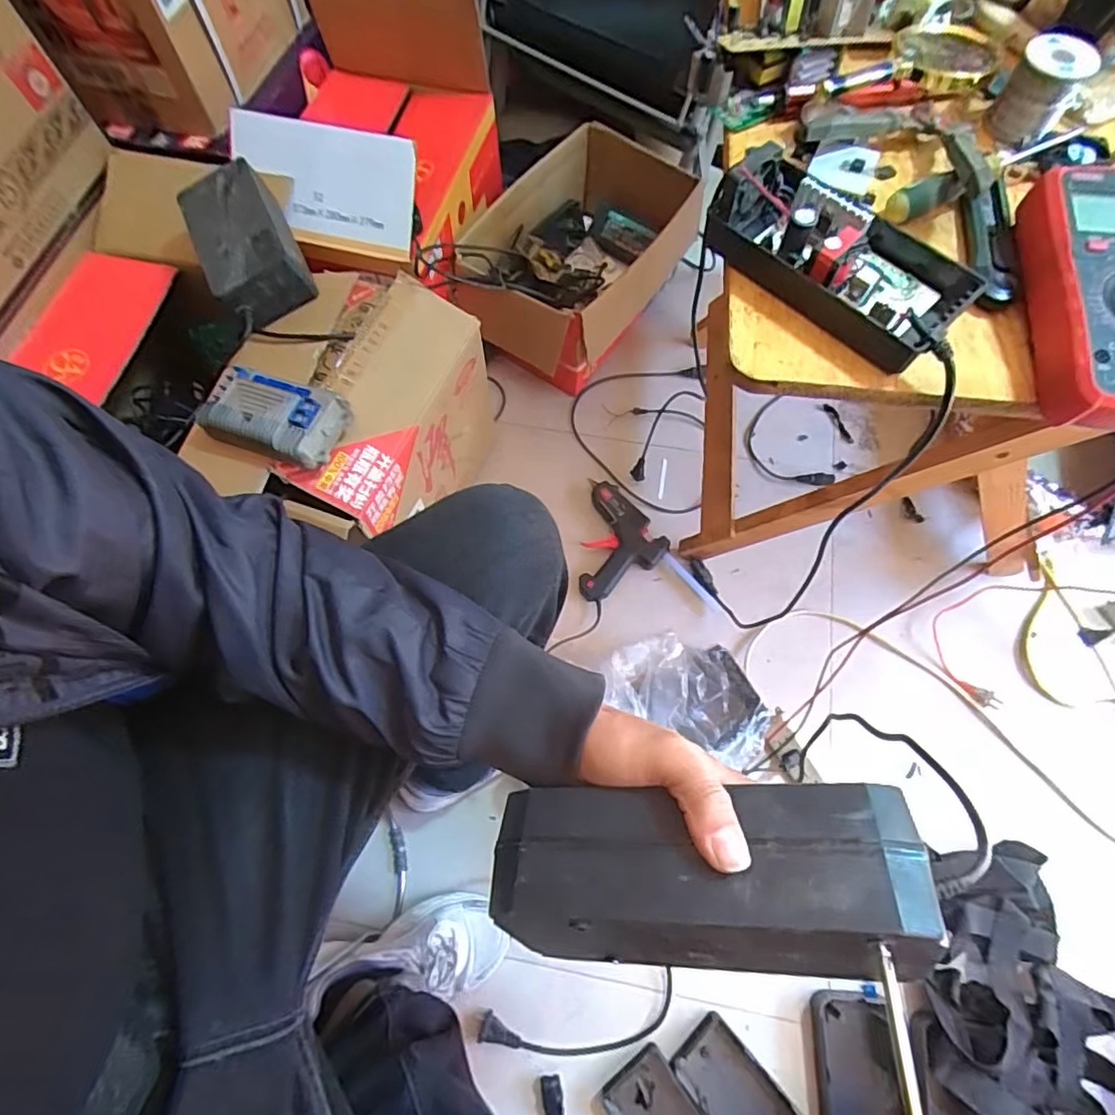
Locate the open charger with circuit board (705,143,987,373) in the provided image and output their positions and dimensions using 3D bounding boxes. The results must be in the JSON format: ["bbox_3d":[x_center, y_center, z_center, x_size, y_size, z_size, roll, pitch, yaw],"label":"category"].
[{"bbox_3d":[0.200,-0.216,0.408,0.183,0.052,0.090,43,75,16],"label":"open charger with circuit board"}]

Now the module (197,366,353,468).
[{"bbox_3d":[-0.322,-0.163,0.651,0.161,0.042,0.096,16,69,7],"label":"module"}]

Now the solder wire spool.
[{"bbox_3d":[0.390,-0.377,0.473,0.050,0.062,0.049,0,68,1],"label":"solder wire spool"}]

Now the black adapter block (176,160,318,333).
[{"bbox_3d":[-0.393,-0.400,0.736,0.109,0.070,0.199,-29,75,2],"label":"black adapter block"}]

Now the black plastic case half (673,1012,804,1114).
[{"bbox_3d":[0.222,0.646,0.677,0.090,0.021,0.174,-39,73,-14],"label":"black plastic case half"}]

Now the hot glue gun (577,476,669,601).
[{"bbox_3d":[0.078,-0.025,0.947,0.162,0.031,0.170,43,75,16],"label":"hot glue gun"}]

